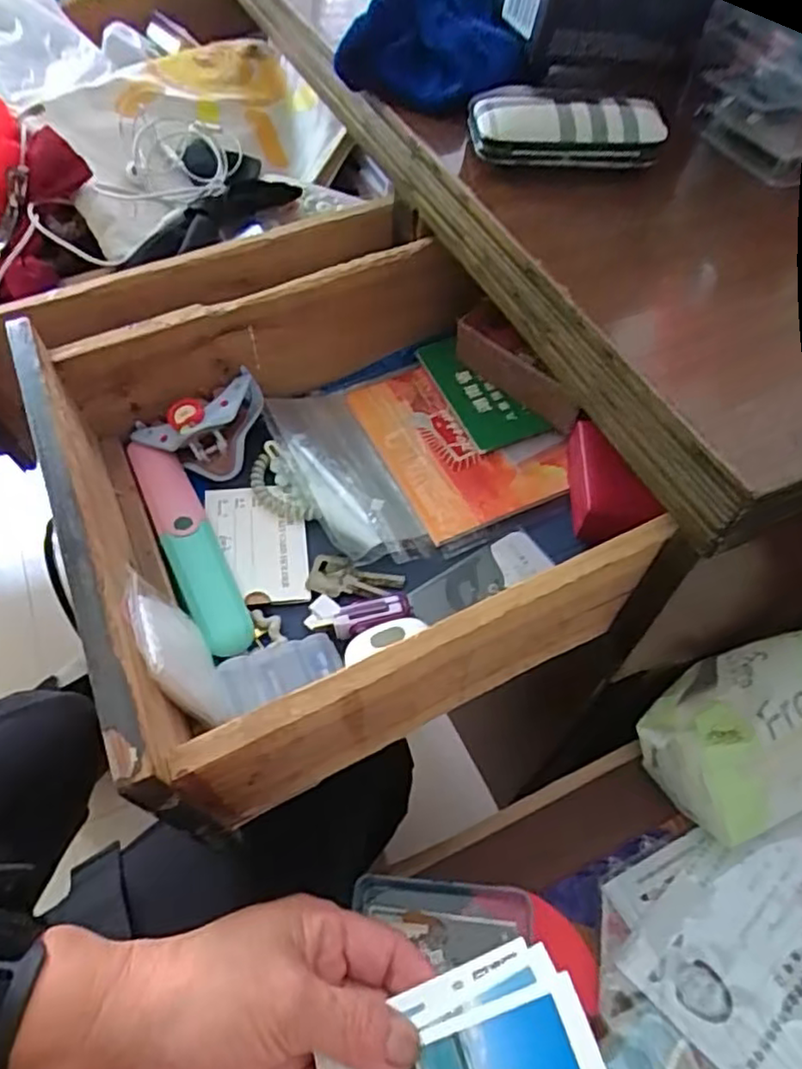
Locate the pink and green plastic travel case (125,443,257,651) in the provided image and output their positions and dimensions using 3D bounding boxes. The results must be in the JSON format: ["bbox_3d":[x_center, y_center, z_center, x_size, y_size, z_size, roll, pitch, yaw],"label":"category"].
[{"bbox_3d":[-0.127,0.003,0.395,0.029,0.018,0.161,-23,60,-17],"label":"pink and green plastic travel case"}]

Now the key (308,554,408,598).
[{"bbox_3d":[-0.027,0.028,0.393,0.055,0.006,0.026,11,56,5],"label":"key"}]

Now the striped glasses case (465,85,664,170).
[{"bbox_3d":[0.094,-0.229,0.373,0.106,0.020,0.051,2,56,-2],"label":"striped glasses case"}]

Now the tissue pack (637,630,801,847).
[{"bbox_3d":[0.233,0.126,0.431,0.143,0.079,0.102,-21,60,-16],"label":"tissue pack"}]

